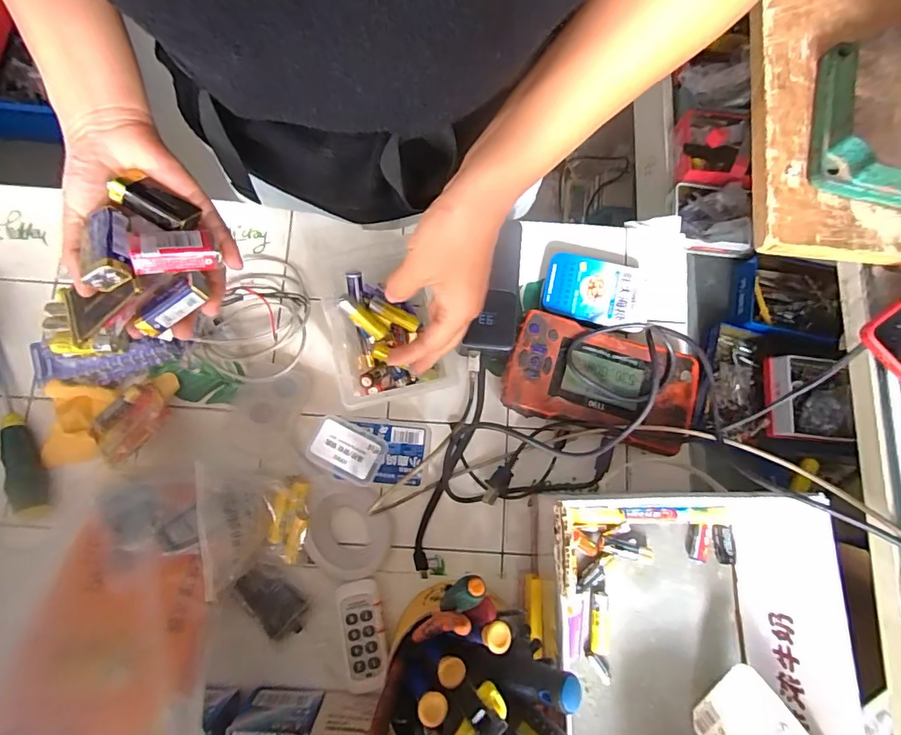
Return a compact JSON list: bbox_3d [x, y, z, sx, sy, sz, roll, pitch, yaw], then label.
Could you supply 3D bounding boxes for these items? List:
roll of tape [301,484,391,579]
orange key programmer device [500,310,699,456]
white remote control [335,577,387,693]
[{"bbox_3d":[-0.092,0.150,0.417,0.075,0.022,0.081,0,79,-1],"label":"roll of tape"},{"bbox_3d":[0.139,0.015,0.439,0.167,0.041,0.093,19,79,2],"label":"orange key programmer device"},{"bbox_3d":[-0.078,0.237,0.407,0.038,0.010,0.089,-9,80,-3],"label":"white remote control"}]

